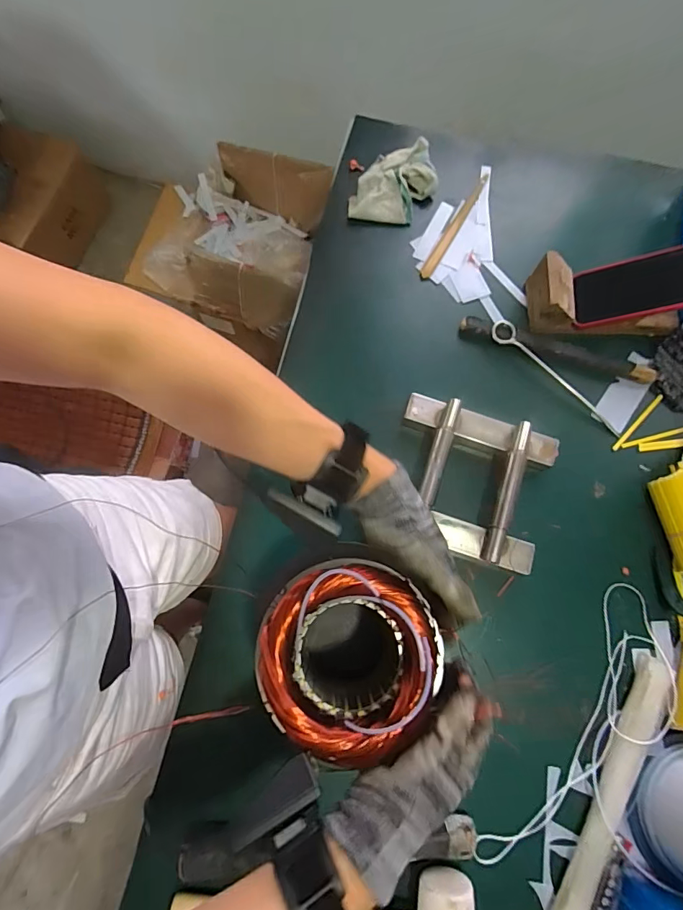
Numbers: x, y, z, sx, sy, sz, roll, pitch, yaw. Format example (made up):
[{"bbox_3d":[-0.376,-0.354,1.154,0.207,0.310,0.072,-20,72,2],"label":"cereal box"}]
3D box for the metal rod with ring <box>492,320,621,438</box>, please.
[{"bbox_3d":[0.290,-0.105,0.594,0.215,0.017,0.029,43,79,9],"label":"metal rod with ring"}]

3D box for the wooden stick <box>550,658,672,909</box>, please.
[{"bbox_3d":[0.288,0.367,0.474,0.038,0.022,0.297,28,77,6],"label":"wooden stick"}]

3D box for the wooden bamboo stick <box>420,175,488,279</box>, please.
[{"bbox_3d":[0.170,-0.345,0.667,0.017,0.013,0.199,30,77,6],"label":"wooden bamboo stick"}]

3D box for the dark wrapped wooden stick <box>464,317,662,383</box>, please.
[{"bbox_3d":[0.294,-0.144,0.605,0.263,0.012,0.026,17,76,3],"label":"dark wrapped wooden stick"}]

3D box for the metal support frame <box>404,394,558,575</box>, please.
[{"bbox_3d":[0.156,0.031,0.542,0.189,0.034,0.175,19,76,4],"label":"metal support frame"}]

